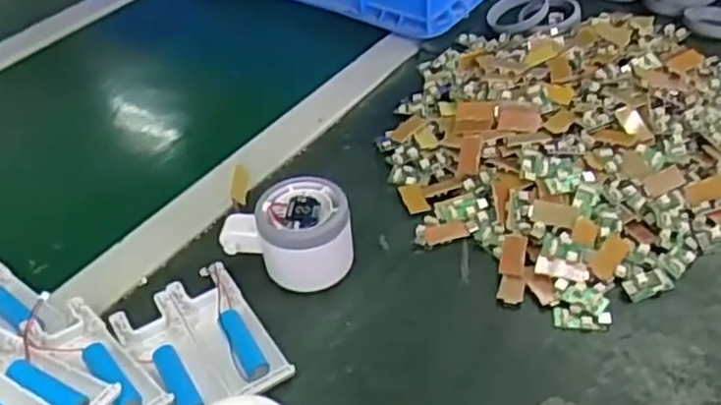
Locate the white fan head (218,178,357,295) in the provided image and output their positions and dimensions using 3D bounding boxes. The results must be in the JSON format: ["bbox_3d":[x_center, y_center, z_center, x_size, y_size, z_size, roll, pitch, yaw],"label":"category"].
[{"bbox_3d":[-0.047,0.023,0.469,0.081,0.051,0.058,-12,43,-8],"label":"white fan head"}]

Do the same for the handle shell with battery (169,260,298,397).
[{"bbox_3d":[-0.080,0.077,0.439,0.040,0.012,0.100,-26,47,-22],"label":"handle shell with battery"}]

